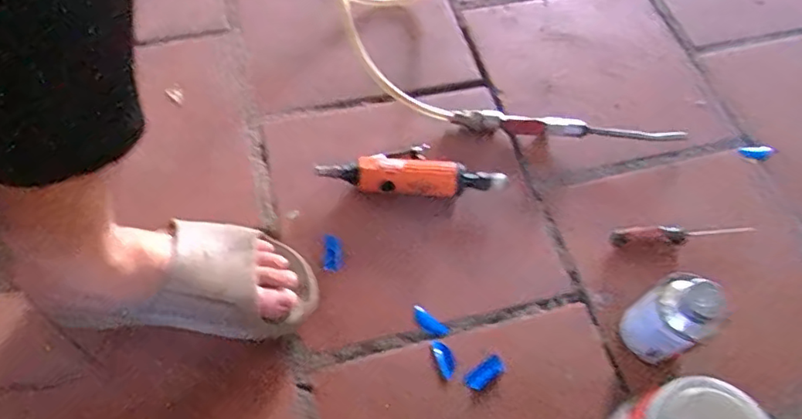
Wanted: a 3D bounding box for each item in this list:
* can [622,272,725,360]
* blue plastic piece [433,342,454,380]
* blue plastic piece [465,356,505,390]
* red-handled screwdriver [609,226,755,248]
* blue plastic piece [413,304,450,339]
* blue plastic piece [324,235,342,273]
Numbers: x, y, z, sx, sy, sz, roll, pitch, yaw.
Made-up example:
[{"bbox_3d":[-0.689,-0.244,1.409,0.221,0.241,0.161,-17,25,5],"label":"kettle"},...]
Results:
[{"bbox_3d":[0.258,0.106,0.542,0.060,0.130,0.060,2,61,-3],"label":"can"},{"bbox_3d":[0.044,0.152,0.567,0.016,0.005,0.037,-18,65,-11],"label":"blue plastic piece"},{"bbox_3d":[0.085,0.165,0.563,0.040,0.005,0.018,-35,69,-21],"label":"blue plastic piece"},{"bbox_3d":[0.321,0.030,0.634,0.164,0.025,0.026,-2,62,-6],"label":"red-handled screwdriver"},{"bbox_3d":[0.028,0.119,0.587,0.046,0.009,0.018,42,66,17],"label":"blue plastic piece"},{"bbox_3d":[-0.076,0.048,0.620,0.020,0.005,0.041,0,61,-4],"label":"blue plastic piece"}]

